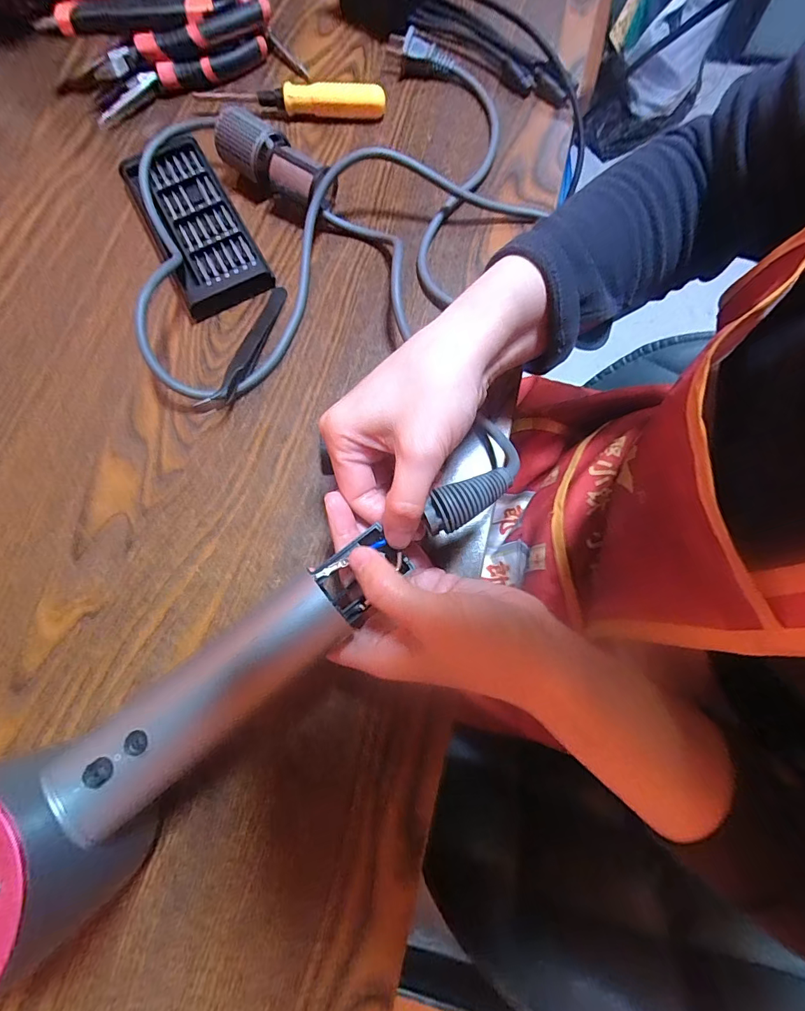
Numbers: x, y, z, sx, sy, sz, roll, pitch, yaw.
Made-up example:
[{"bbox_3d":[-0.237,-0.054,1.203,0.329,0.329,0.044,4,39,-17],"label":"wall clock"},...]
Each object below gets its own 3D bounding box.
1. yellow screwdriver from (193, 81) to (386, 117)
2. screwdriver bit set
[{"bbox_3d":[-0.095,-0.346,0.373,0.158,0.019,0.016,3,73,3],"label":"yellow screwdriver"},{"bbox_3d":[-0.161,-0.218,0.340,0.067,0.021,0.163,-28,74,-6],"label":"screwdriver bit set"}]

